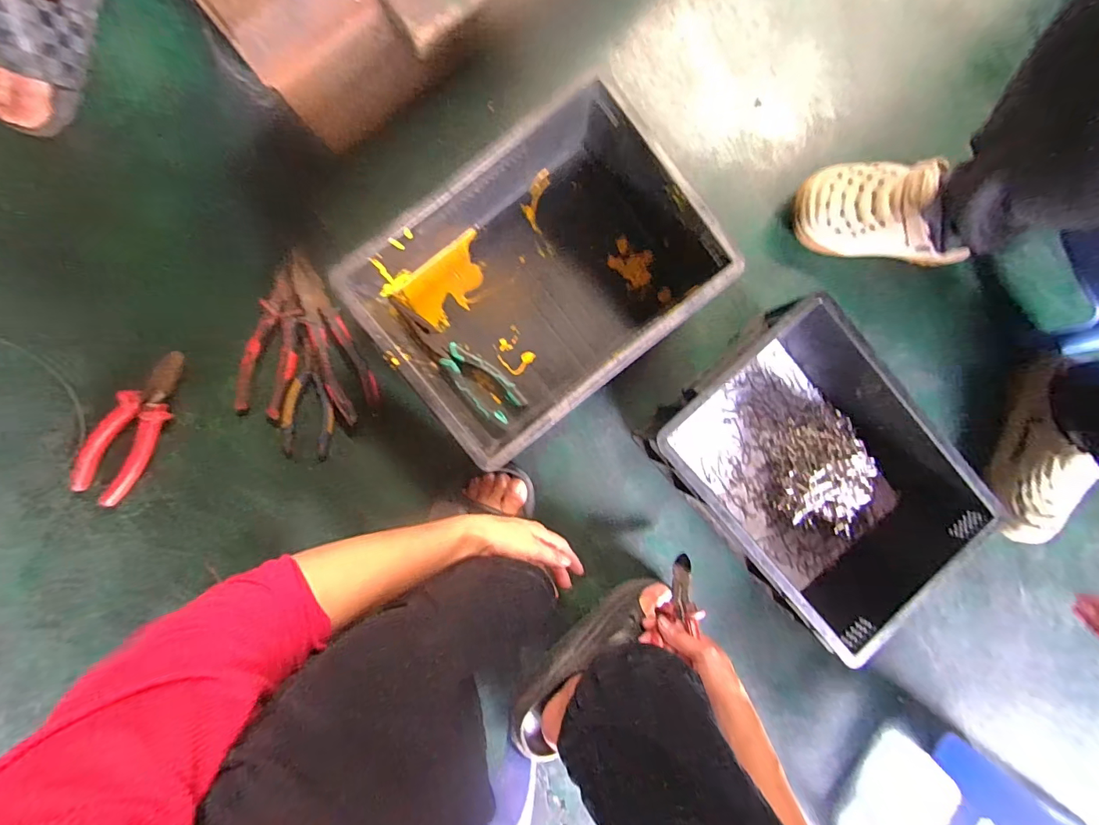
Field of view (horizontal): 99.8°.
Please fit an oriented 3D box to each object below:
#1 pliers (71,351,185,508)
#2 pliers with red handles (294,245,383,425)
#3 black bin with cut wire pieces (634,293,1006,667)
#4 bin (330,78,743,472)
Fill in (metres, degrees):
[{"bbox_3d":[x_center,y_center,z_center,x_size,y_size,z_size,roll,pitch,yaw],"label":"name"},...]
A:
[{"bbox_3d":[-0.471,0.014,0.527,0.055,0.028,0.187,32,88,-5],"label":"pliers"},{"bbox_3d":[-0.257,-0.087,0.538,0.051,0.019,0.195,-23,93,-4],"label":"pliers with red handles"},{"bbox_3d":[0.309,0.068,0.546,0.261,0.116,0.345,-41,94,-3],"label":"black bin with cut wire pieces"},{"bbox_3d":[-0.010,-0.139,0.506,0.343,0.124,0.244,-39,94,-3],"label":"bin"}]

